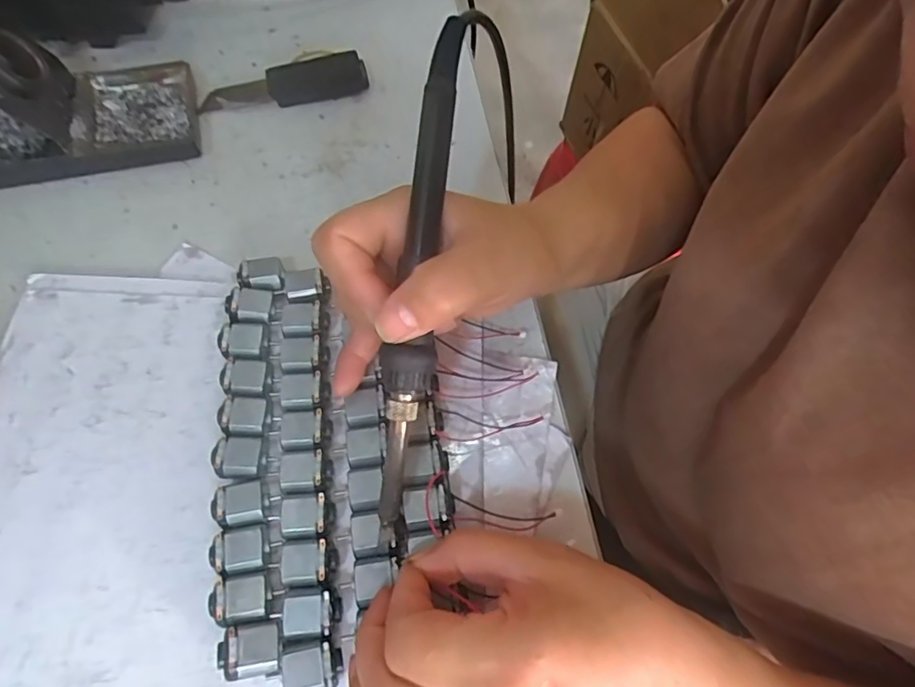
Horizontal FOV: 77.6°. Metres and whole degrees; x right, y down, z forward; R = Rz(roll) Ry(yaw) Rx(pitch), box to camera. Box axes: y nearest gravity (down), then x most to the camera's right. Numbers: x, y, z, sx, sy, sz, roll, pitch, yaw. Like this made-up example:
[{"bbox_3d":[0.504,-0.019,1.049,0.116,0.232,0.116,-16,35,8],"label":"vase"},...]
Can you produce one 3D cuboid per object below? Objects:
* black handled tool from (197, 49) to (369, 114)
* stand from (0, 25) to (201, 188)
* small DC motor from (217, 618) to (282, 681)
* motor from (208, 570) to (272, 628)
[{"bbox_3d":[-0.113,-0.169,0.371,0.105,0.022,0.024,-13,66,-8],"label":"black handled tool"},{"bbox_3d":[-0.247,-0.143,0.328,0.163,0.072,0.070,-12,66,-7],"label":"stand"},{"bbox_3d":[-0.083,0.123,0.228,0.024,0.020,0.019,-13,66,-8],"label":"small DC motor"},{"bbox_3d":[-0.091,0.107,0.238,0.027,0.016,0.018,-12,66,-7],"label":"motor"}]

